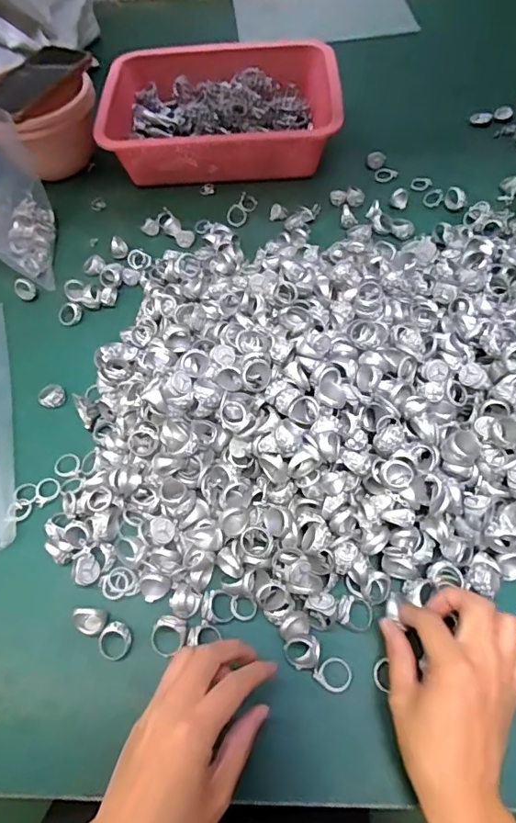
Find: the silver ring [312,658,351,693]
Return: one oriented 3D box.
[{"bbox_3d":[0.055,0.190,0.368,0.024,0.004,0.022,-1,60,2],"label":"silver ring"}]

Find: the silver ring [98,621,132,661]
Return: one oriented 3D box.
[{"bbox_3d":[-0.109,0.173,0.388,0.021,0.013,0.026,27,65,17],"label":"silver ring"}]

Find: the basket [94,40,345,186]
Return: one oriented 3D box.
[{"bbox_3d":[-0.050,-0.394,0.688,0.303,0.081,0.191,-2,60,1],"label":"basket"}]

